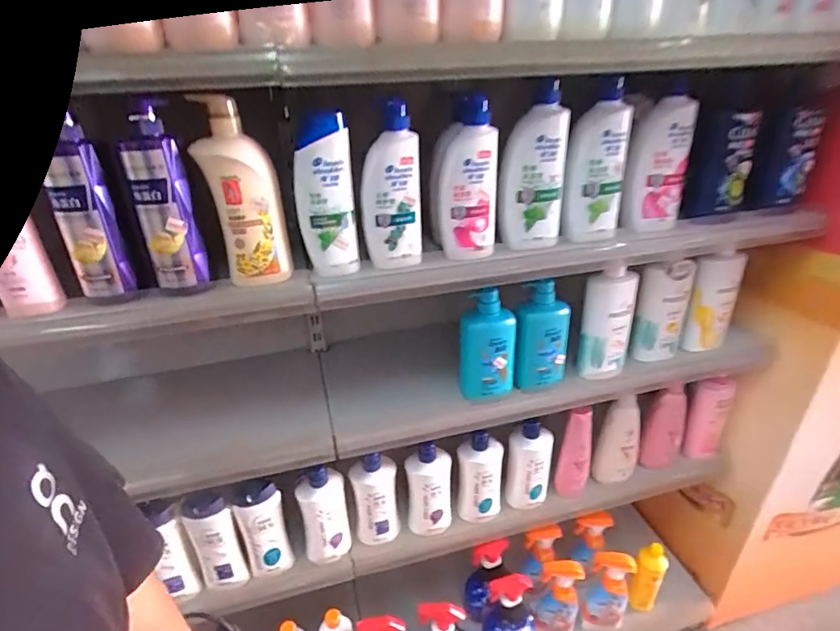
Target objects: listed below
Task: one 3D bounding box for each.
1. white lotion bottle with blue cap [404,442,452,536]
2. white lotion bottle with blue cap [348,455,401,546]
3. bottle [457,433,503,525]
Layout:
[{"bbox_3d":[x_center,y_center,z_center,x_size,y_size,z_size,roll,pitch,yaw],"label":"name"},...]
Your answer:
[{"bbox_3d":[0.019,0.357,0.969,0.089,0.217,0.049,-12,31,-18],"label":"white lotion bottle with blue cap"},{"bbox_3d":[-0.089,0.352,0.941,0.086,0.217,0.059,-6,30,-7],"label":"white lotion bottle with blue cap"},{"bbox_3d":[0.124,0.337,0.998,0.090,0.213,0.047,0,29,3],"label":"bottle"}]

